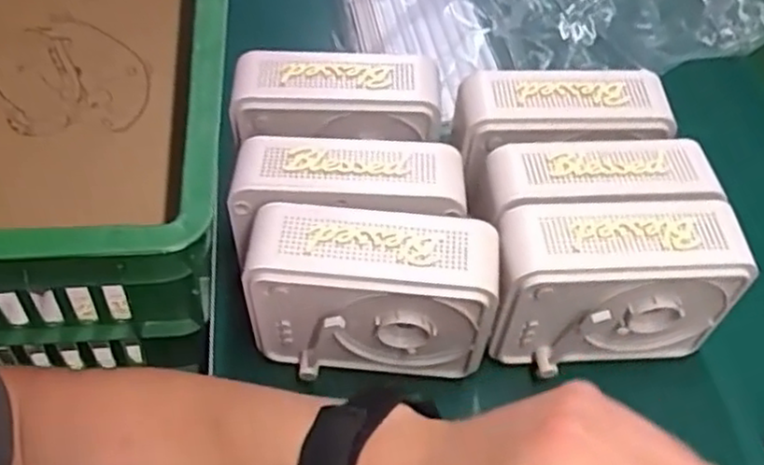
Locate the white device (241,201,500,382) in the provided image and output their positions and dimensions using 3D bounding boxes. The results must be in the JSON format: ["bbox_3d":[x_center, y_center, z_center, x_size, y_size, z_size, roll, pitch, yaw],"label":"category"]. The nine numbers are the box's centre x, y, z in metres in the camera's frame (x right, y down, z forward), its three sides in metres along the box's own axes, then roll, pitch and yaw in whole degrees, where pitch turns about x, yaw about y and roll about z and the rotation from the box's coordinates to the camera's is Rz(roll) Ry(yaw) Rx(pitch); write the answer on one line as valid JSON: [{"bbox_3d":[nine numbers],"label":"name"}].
[{"bbox_3d":[-0.006,0.035,0.384,0.126,0.092,0.054,3,52,-1],"label":"white device"}]

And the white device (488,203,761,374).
[{"bbox_3d":[0.121,0.031,0.392,0.125,0.092,0.053,-4,52,-6],"label":"white device"}]

